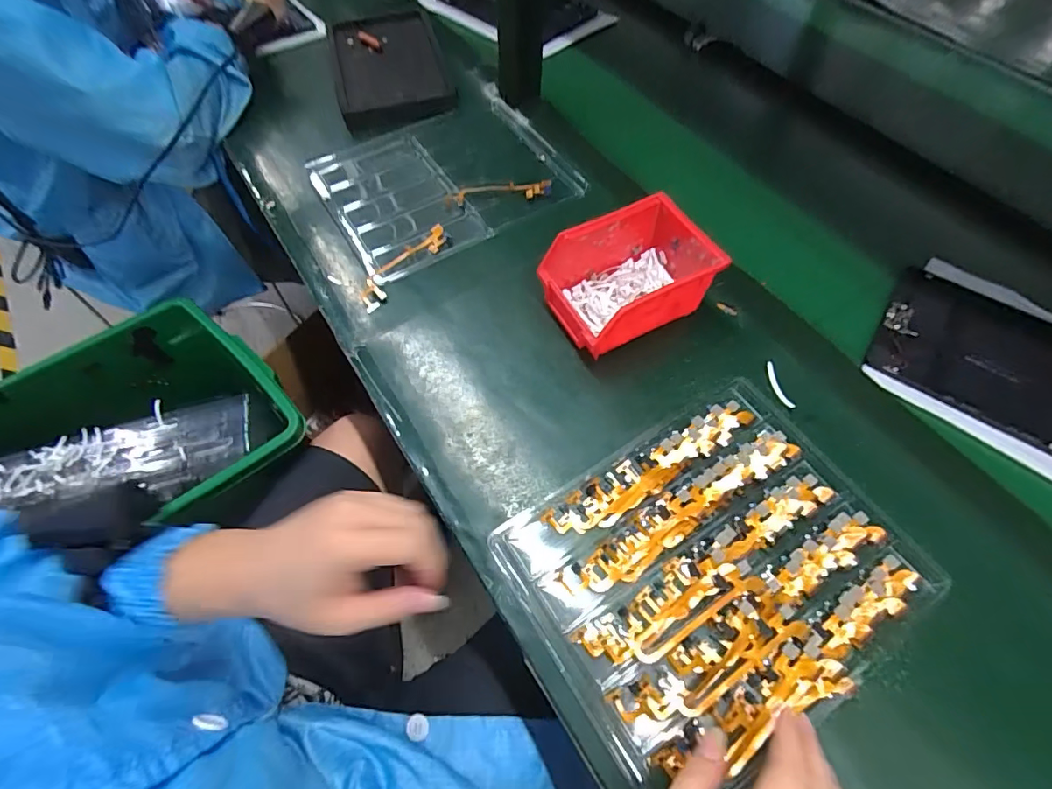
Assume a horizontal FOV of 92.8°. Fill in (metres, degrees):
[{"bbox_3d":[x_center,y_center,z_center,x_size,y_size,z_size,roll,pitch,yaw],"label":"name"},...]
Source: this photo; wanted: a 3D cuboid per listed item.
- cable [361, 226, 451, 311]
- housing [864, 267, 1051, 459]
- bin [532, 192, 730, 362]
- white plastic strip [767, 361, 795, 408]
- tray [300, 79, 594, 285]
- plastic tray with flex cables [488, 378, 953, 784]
[{"bbox_3d":[-0.131,-0.139,0.531,0.038,0.015,0.124,35,64,16],"label":"cable"},{"bbox_3d":[0.464,-0.026,0.476,0.234,0.008,0.175,32,64,15],"label":"housing"},{"bbox_3d":[0.094,-0.110,0.474,0.137,0.074,0.102,-24,64,-15],"label":"bin"},{"bbox_3d":[0.228,-0.008,0.452,0.008,0.006,0.046,-8,61,-7],"label":"white plastic strip"},{"bbox_3d":[-0.095,-0.261,0.608,0.280,0.033,0.235,-29,65,-18],"label":"tray"},{"bbox_3d":[0.143,0.127,0.382,0.266,0.018,0.212,-28,65,-17],"label":"plastic tray with flex cables"}]

